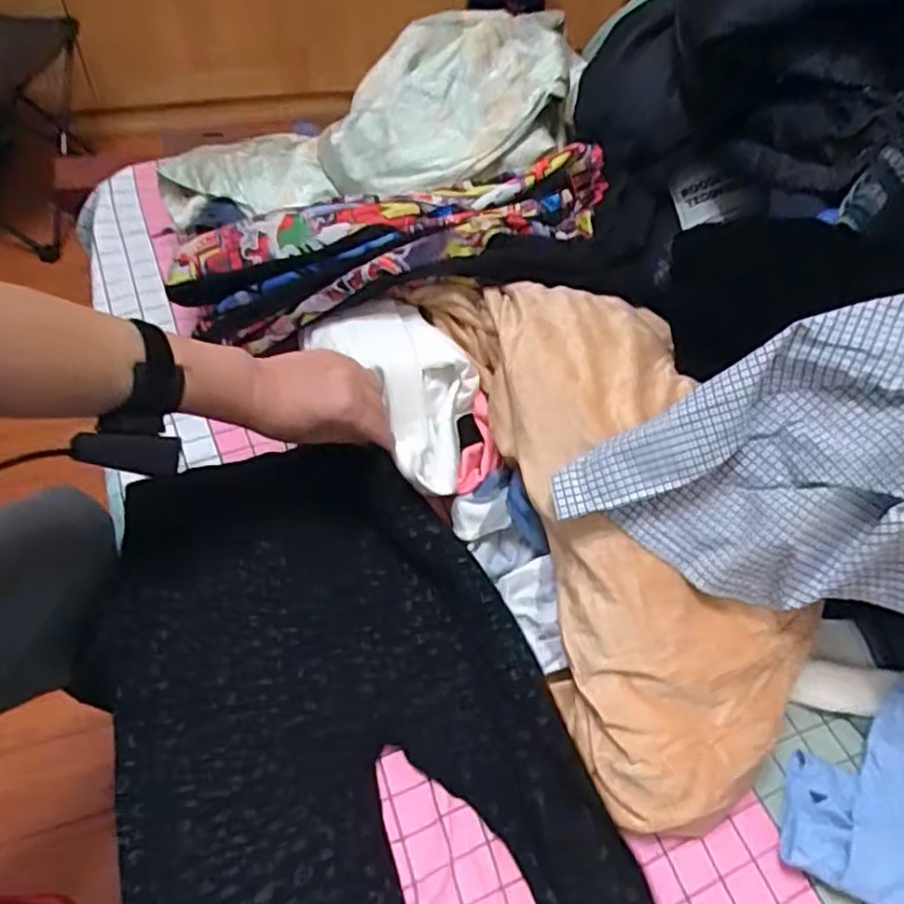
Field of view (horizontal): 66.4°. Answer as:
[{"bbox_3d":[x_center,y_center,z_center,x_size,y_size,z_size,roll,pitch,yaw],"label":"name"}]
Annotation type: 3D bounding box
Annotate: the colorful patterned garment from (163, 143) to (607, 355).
[{"bbox_3d":[-0.061,-0.206,0.677,0.434,0.075,0.120,-14,55,3],"label":"colorful patterned garment"}]

